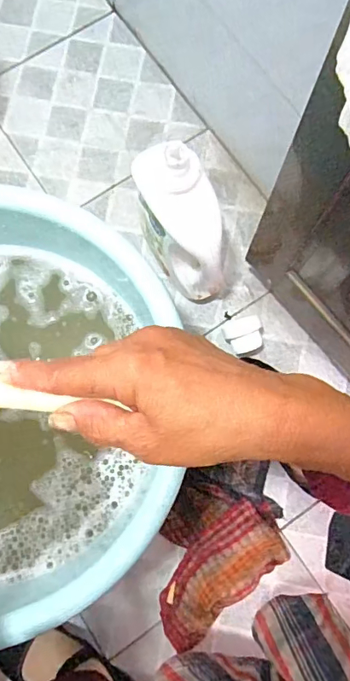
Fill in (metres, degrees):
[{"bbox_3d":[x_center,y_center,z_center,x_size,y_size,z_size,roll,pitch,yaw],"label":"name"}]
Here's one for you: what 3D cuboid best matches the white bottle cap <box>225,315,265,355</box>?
[{"bbox_3d":[0.107,-0.006,0.750,0.056,0.039,0.052,0,78,1],"label":"white bottle cap"}]

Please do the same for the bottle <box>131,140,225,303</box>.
[{"bbox_3d":[0.010,-0.154,0.668,0.091,0.252,0.163,-19,79,-5],"label":"bottle"}]

